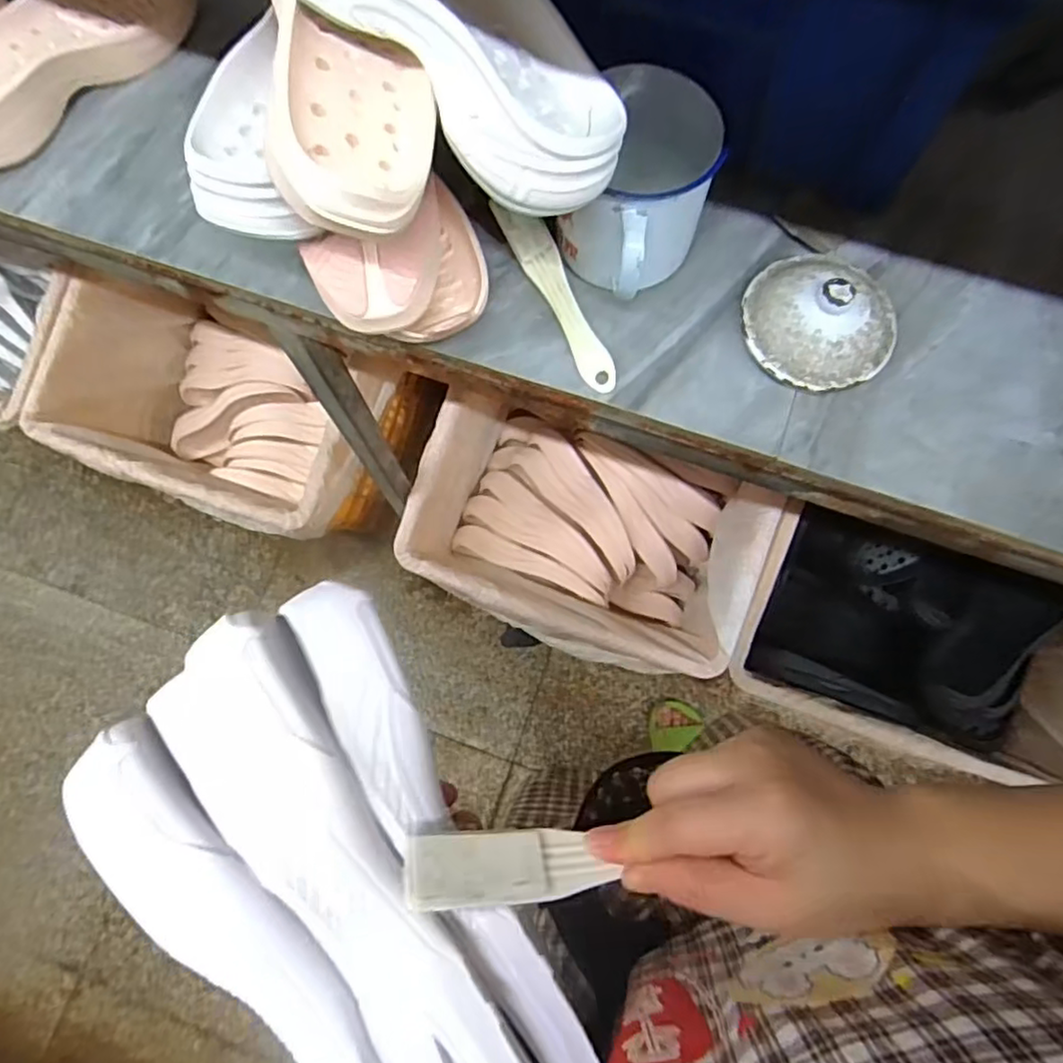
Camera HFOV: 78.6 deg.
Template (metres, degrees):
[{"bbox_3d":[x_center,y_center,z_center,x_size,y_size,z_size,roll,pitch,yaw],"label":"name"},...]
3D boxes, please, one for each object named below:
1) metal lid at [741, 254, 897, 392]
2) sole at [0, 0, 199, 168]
[{"bbox_3d":[0.195,-0.145,0.435,0.099,0.045,0.098,0,75,1],"label":"metal lid"},{"bbox_3d":[-0.373,-0.384,0.510,0.259,0.035,0.110,-40,78,-9],"label":"sole"}]

